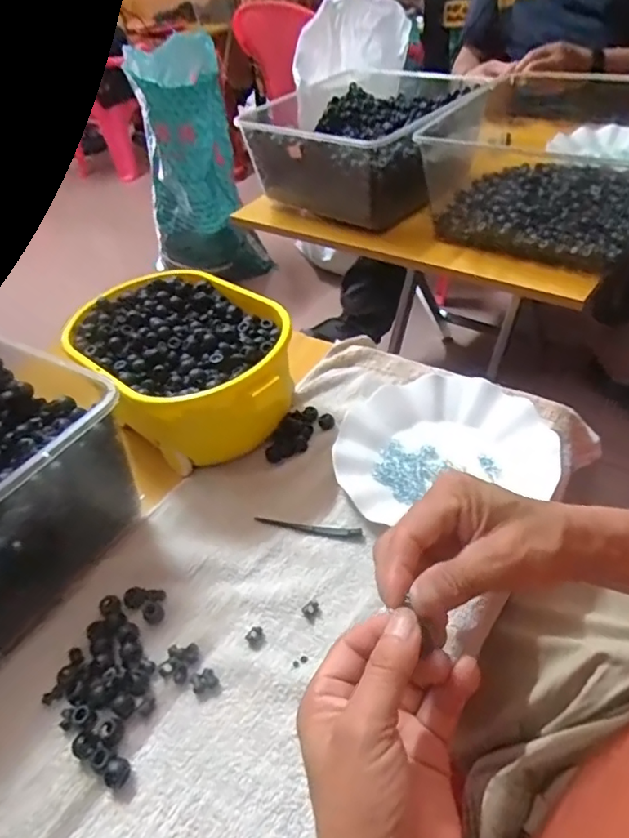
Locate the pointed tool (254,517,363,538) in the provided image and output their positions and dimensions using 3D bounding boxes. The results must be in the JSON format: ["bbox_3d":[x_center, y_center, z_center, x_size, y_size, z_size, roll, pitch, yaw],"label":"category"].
[{"bbox_3d":[-0.006,0.089,0.459,0.089,0.005,0.009,3,44,14],"label":"pointed tool"}]

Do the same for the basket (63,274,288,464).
[{"bbox_3d":[-0.119,-0.050,0.543,0.168,0.093,0.228,-32,47,-22],"label":"basket"}]

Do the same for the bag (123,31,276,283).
[{"bbox_3d":[-0.335,-0.698,1.601,0.268,0.595,0.284,-34,48,-23],"label":"bag"}]

